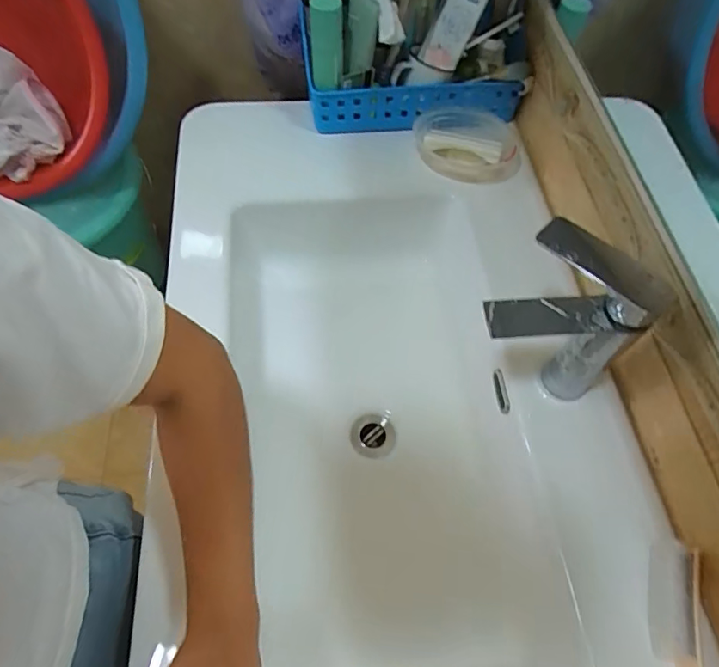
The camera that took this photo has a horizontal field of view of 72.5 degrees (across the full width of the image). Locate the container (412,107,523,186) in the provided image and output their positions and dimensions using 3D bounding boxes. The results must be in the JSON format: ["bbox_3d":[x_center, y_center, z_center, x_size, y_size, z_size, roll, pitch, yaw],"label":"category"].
[{"bbox_3d":[0.156,-0.278,0.716,0.157,0.051,0.101,17,62,7],"label":"container"}]

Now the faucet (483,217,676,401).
[{"bbox_3d":[0.184,0.008,0.475,0.120,0.196,0.112,1,61,-2],"label":"faucet"}]

